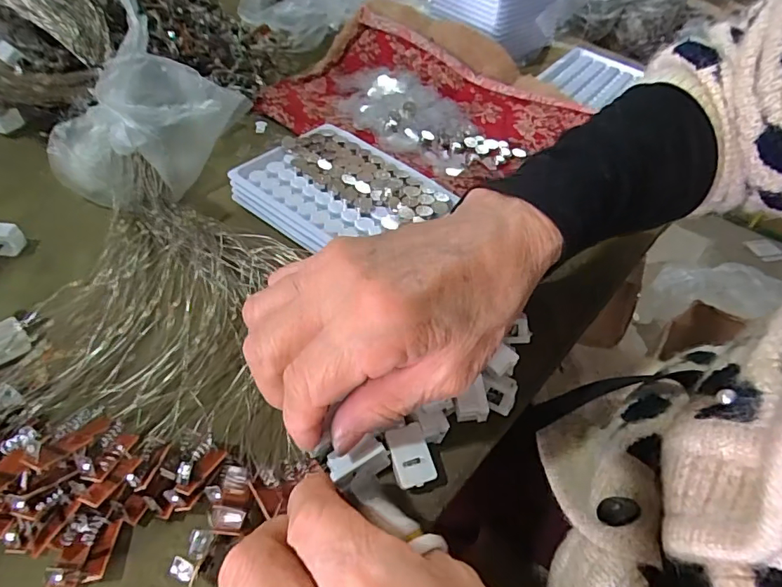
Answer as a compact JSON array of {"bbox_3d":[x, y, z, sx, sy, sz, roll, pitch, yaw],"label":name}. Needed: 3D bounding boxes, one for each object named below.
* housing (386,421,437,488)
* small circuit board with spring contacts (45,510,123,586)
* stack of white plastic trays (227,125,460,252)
[{"bbox_3d":[0.009,0.073,0.219,0.018,0.004,0.026,-13,63,-12],"label":"housing"},{"bbox_3d":[-0.119,0.100,0.189,0.019,0.010,0.026,4,49,-5],"label":"small circuit board with spring contacts"},{"bbox_3d":[-0.033,-0.067,0.329,0.121,0.021,0.098,33,52,19],"label":"stack of white plastic trays"}]

